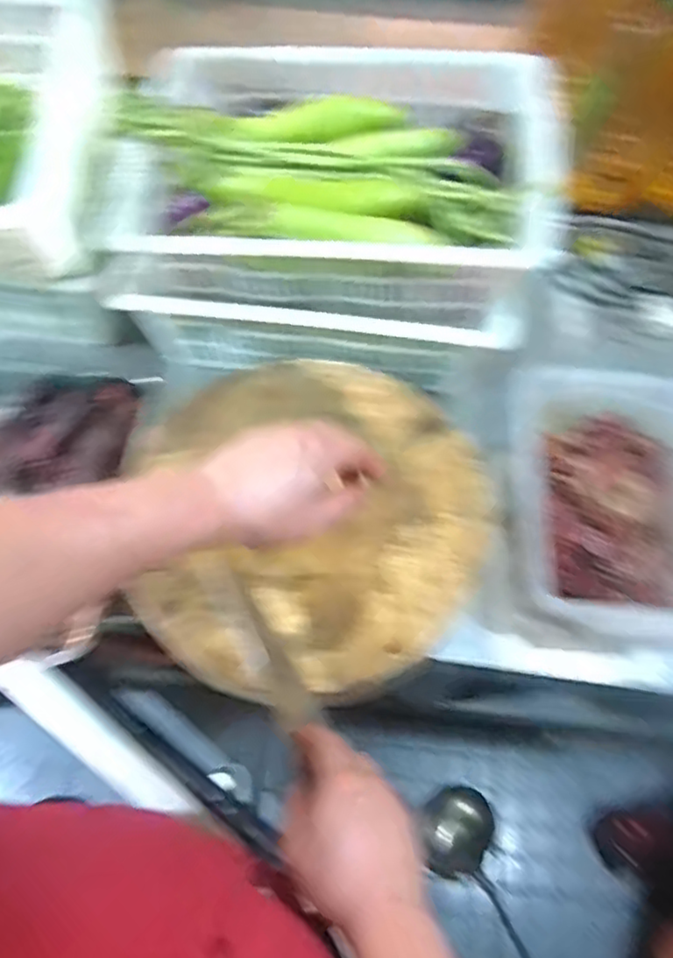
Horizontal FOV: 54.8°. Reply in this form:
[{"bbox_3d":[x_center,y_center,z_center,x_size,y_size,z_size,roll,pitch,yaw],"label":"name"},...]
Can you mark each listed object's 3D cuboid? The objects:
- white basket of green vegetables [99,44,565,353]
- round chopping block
[{"bbox_3d":[-0.005,-0.370,0.838,0.531,0.188,0.395,5,60,2],"label":"white basket of green vegetables"},{"bbox_3d":[-0.031,0.037,0.750,0.404,0.049,0.404,1,60,-1],"label":"round chopping block"}]

